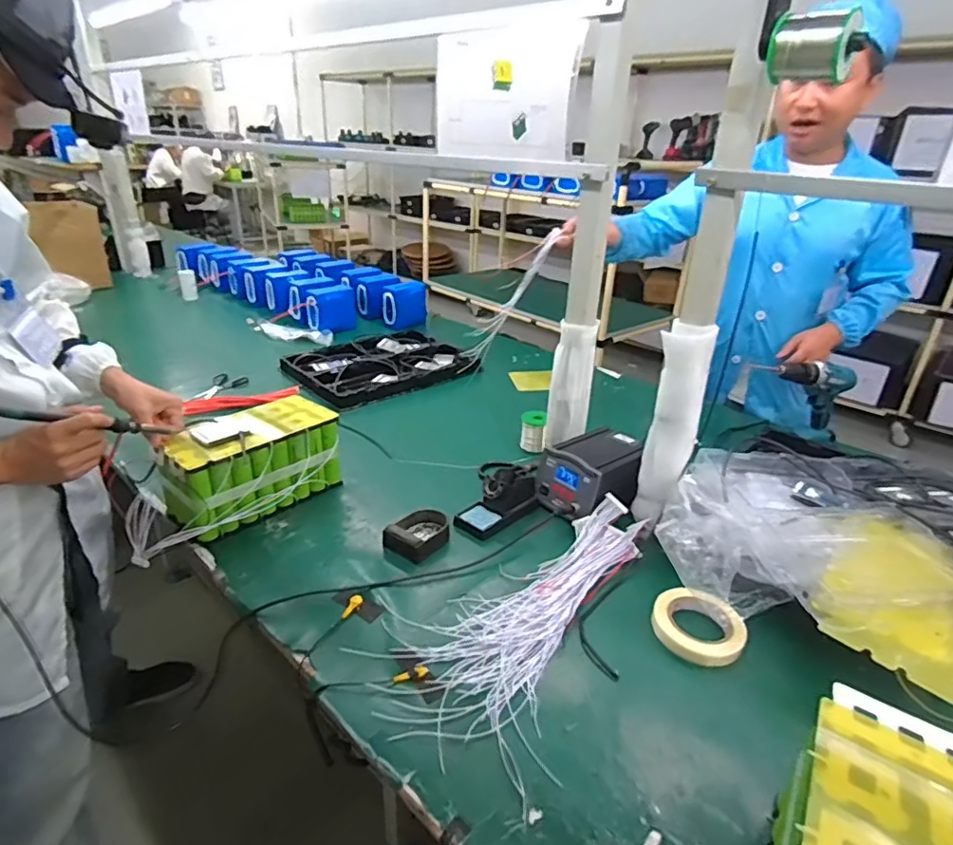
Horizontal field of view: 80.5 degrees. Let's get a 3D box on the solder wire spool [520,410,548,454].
[{"bbox_3d":[0.119,0.021,1.207,0.051,0.076,0.062,6,27,8],"label":"solder wire spool"}]

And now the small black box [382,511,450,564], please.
[{"bbox_3d":[-0.092,0.179,0.914,0.079,0.034,0.106,20,32,31],"label":"small black box"}]

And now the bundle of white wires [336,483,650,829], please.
[{"bbox_3d":[0.101,0.253,0.766,0.256,0.027,0.509,22,33,34],"label":"bundle of white wires"}]

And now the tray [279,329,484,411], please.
[{"bbox_3d":[-0.269,-0.165,1.581,0.473,0.038,0.373,-19,34,-35],"label":"tray"}]

